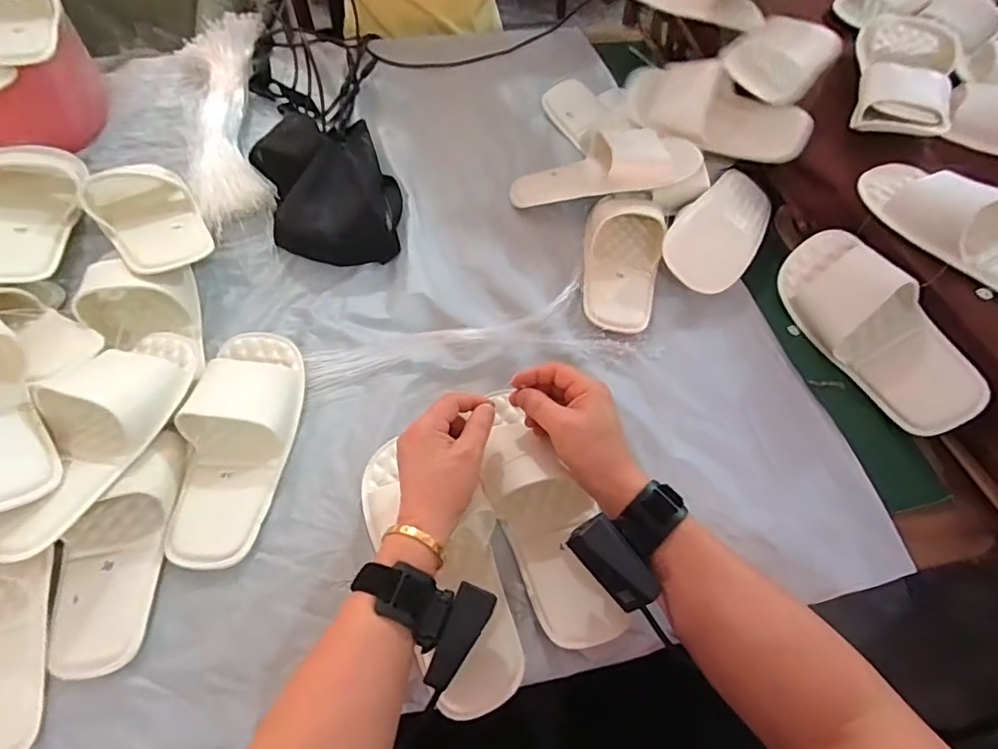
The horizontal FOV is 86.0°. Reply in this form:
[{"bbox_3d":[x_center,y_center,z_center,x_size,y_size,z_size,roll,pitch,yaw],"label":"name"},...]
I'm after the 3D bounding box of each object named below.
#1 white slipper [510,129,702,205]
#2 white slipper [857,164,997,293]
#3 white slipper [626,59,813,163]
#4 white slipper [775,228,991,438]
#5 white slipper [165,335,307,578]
[{"bbox_3d":[0.128,-0.263,0.678,0.229,0.061,0.087,-6,55,23],"label":"white slipper"},{"bbox_3d":[0.487,-0.141,0.538,0.078,0.047,0.239,-23,63,-17],"label":"white slipper"},{"bbox_3d":[0.276,-0.343,0.678,0.229,0.076,0.063,25,60,12],"label":"white slipper"},{"bbox_3d":[0.403,-0.051,0.575,0.046,0.102,0.238,2,51,-45],"label":"white slipper"},{"bbox_3d":[-0.247,0.056,0.498,0.094,0.045,0.227,6,58,0],"label":"white slipper"}]

